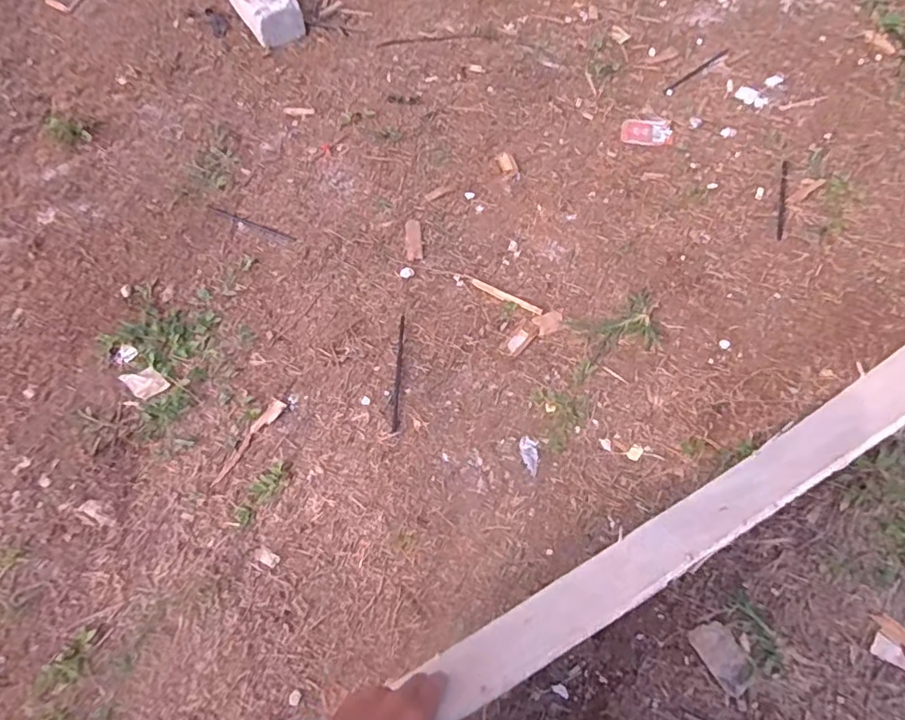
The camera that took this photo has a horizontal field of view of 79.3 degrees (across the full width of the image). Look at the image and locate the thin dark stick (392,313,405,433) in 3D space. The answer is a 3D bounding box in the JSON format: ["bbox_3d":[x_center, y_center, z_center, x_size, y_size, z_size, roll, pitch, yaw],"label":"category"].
[{"bbox_3d":[-0.079,0.016,0.802,0.009,0.006,0.187,-1,65,3],"label":"thin dark stick"}]

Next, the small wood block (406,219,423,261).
[{"bbox_3d":[-0.065,-0.202,0.914,0.025,0.008,0.090,-5,65,0],"label":"small wood block"}]

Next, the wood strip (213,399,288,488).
[{"bbox_3d":[-0.288,0.117,0.773,0.023,0.007,0.141,27,70,14],"label":"wood strip"}]

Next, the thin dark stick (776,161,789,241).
[{"bbox_3d":[0.561,-0.272,0.927,0.011,0.012,0.187,17,67,10],"label":"thin dark stick"}]

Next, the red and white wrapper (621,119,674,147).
[{"bbox_3d":[0.366,-0.428,1.029,0.091,0.006,0.069,10,65,6],"label":"red and white wrapper"}]

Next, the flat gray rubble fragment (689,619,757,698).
[{"bbox_3d":[0.313,0.341,0.632,0.045,0.005,0.075,-33,68,-12],"label":"flat gray rubble fragment"}]

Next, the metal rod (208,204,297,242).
[{"bbox_3d":[-0.352,-0.240,0.957,0.186,0.004,0.009,21,68,12],"label":"metal rod"}]

